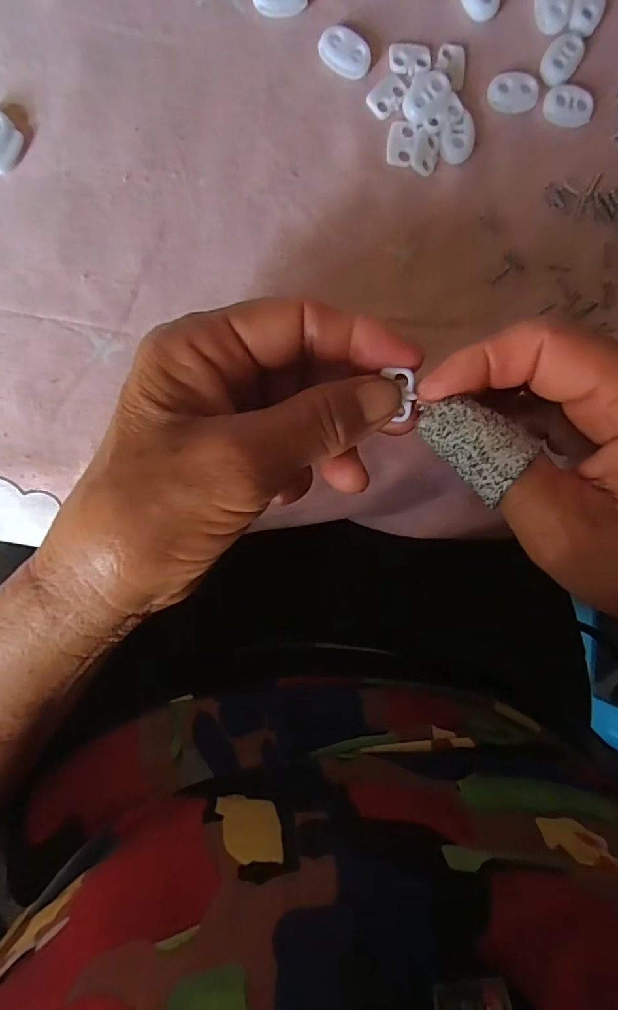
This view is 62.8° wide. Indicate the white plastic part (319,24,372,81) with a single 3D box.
[{"bbox_3d":[0.015,-0.189,0.211,0.022,0.007,0.013,25,92,-9],"label":"white plastic part"}]

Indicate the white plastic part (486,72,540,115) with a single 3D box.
[{"bbox_3d":[0.090,-0.181,0.222,0.022,0.004,0.015,-1,96,-7],"label":"white plastic part"}]

